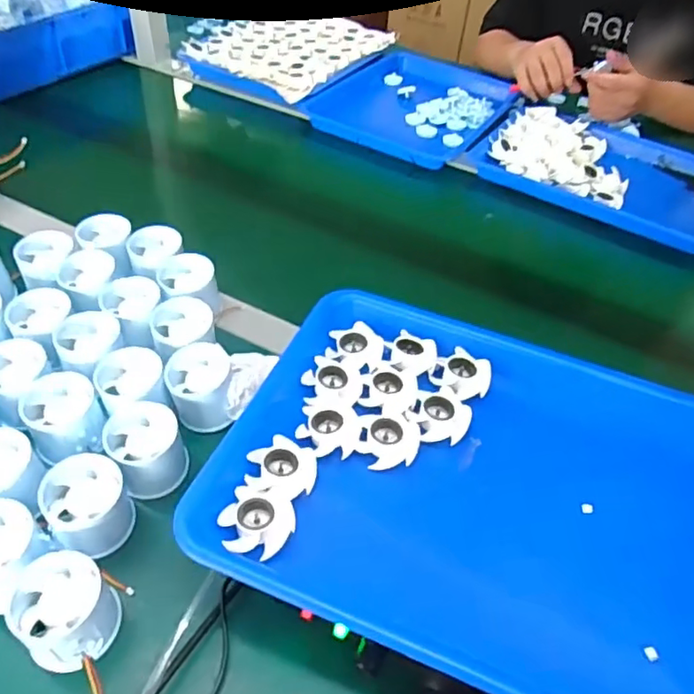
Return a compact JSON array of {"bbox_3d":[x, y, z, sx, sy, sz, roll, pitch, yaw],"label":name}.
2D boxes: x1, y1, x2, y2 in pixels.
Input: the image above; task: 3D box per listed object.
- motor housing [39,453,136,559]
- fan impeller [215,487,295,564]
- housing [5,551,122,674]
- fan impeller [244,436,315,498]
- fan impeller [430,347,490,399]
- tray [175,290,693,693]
[{"bbox_3d":[-0.178,0.109,0.403,0.051,0.044,0.057,-22,53,-25],"label":"motor housing"},{"bbox_3d":[-0.054,0.105,0.354,0.041,0.011,0.041,16,47,9],"label":"fan impeller"},{"bbox_3d":[-0.170,0.161,0.357,0.053,0.048,0.053,3,46,-3],"label":"housing"},{"bbox_3d":[-0.042,0.077,0.378,0.044,0.011,0.038,2,46,-5],"label":"fan impeller"},{"bbox_3d":[0.087,0.021,0.448,0.045,0.014,0.039,23,48,15],"label":"fan impeller"},{"bbox_3d":[0.097,0.084,0.390,0.332,0.036,0.257,19,47,12],"label":"tray"}]

